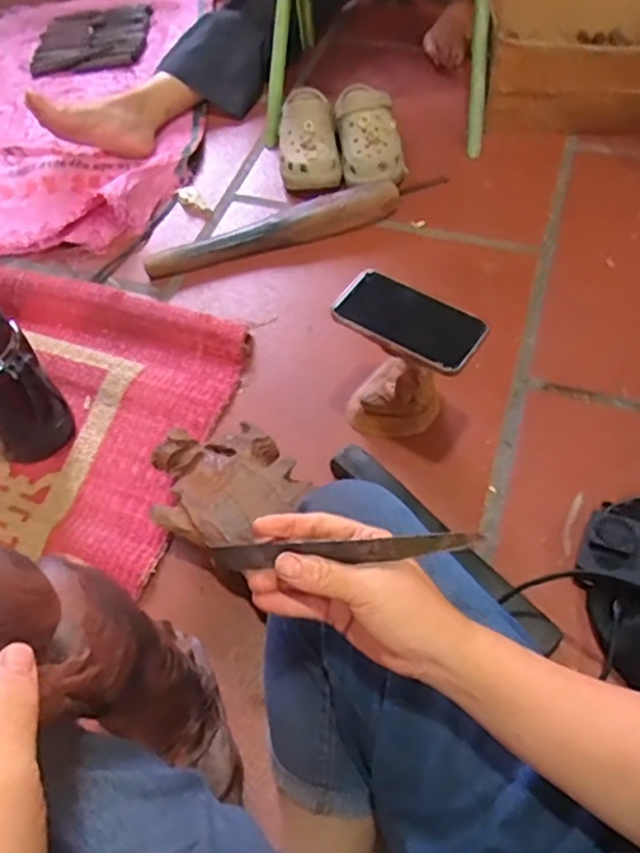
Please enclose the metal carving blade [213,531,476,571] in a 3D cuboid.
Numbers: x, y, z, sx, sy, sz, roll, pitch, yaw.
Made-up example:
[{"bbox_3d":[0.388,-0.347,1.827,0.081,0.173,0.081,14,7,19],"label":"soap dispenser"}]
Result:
[{"bbox_3d":[0.014,0.076,0.397,0.161,0.016,0.010,-5,58,3],"label":"metal carving blade"}]

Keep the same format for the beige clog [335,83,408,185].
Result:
[{"bbox_3d":[0.078,-0.473,1.054,0.102,0.088,0.203,-7,56,0],"label":"beige clog"}]

